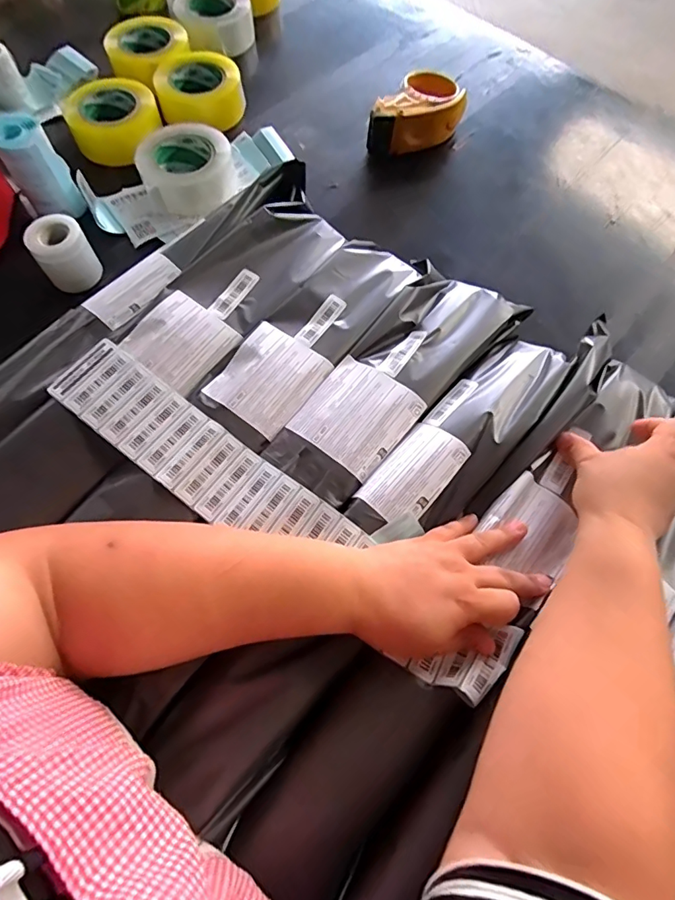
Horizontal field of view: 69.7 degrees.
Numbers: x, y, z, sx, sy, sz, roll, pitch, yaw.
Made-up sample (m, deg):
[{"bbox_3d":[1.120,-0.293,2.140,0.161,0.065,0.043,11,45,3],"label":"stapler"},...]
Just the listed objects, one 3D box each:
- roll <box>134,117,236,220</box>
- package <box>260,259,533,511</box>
[{"bbox_3d":[-0.203,-0.381,0.657,0.119,0.058,0.115,1,66,-2],"label":"roll"},{"bbox_3d":[0.062,-0.076,0.478,0.108,0.025,0.298,36,69,13],"label":"package"}]

